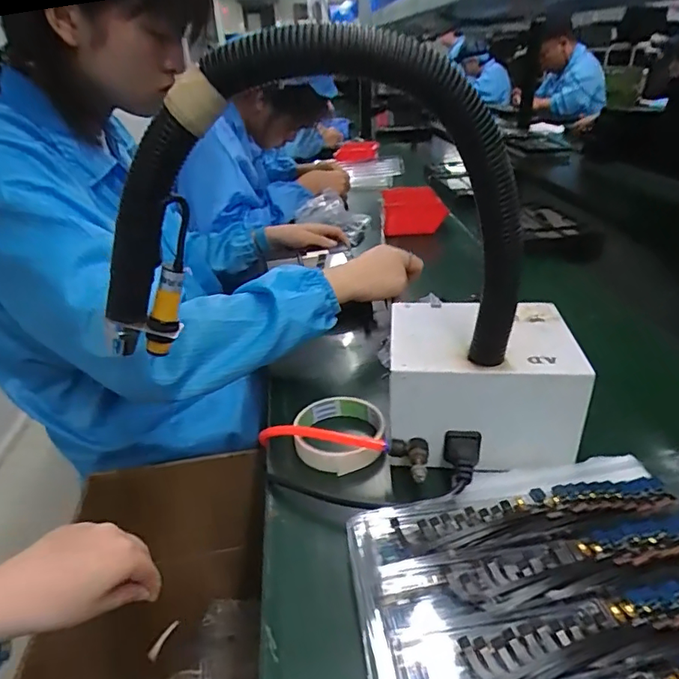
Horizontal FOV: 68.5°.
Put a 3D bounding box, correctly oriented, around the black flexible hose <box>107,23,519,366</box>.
[{"bbox_3d":[-0.020,-0.071,0.322,0.264,0.212,0.106,8,31,17],"label":"black flexible hose"}]

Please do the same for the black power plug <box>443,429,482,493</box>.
[{"bbox_3d":[0.097,0.096,0.392,0.028,0.015,0.055,4,30,10],"label":"black power plug"}]

